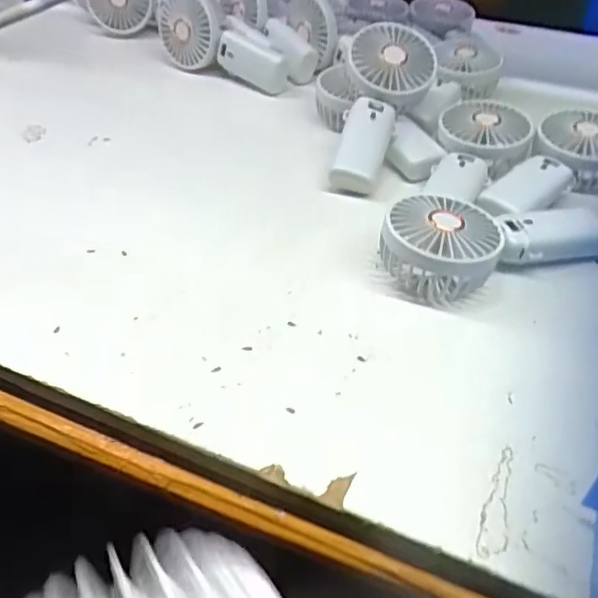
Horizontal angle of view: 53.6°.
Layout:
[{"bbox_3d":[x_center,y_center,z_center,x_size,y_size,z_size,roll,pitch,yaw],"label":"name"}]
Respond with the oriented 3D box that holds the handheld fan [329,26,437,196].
[{"bbox_3d":[0.076,-0.193,0.587,0.088,0.037,0.199,15,74,15],"label":"handheld fan"}]

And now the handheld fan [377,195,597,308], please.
[{"bbox_3d":[0.155,-0.054,0.467,0.195,0.047,0.084,-16,45,-17],"label":"handheld fan"}]

